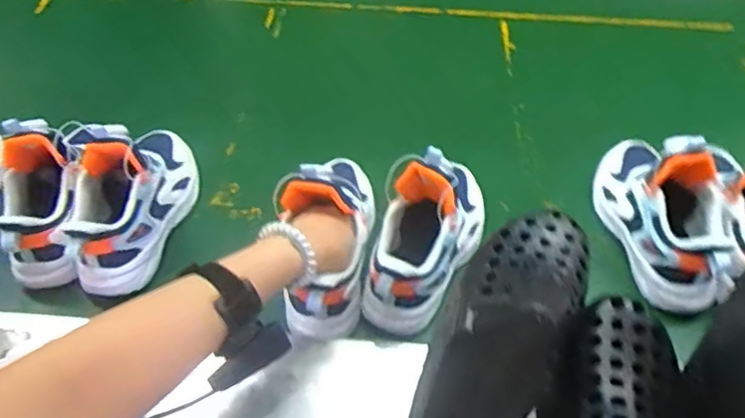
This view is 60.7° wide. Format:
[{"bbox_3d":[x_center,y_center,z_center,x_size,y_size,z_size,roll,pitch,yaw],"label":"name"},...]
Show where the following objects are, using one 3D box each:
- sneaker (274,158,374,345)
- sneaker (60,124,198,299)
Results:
[{"bbox_3d":[-0.046,0.009,0.639,0.081,0.125,0.215,5,48,4],"label":"sneaker"},{"bbox_3d":[-0.259,-0.029,0.682,0.080,0.120,0.218,8,49,7],"label":"sneaker"}]

